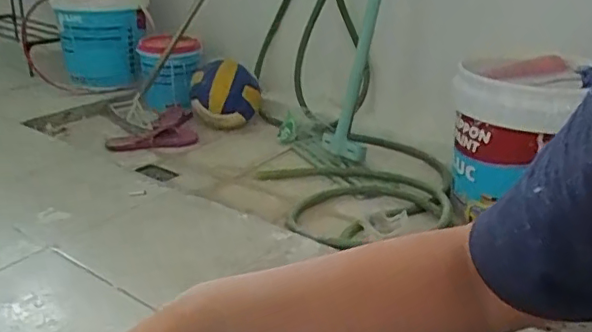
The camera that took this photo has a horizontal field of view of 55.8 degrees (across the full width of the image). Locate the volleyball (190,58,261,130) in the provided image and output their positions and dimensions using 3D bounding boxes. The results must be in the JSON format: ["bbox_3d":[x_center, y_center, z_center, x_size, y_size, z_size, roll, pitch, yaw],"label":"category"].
[{"bbox_3d":[-0.194,-0.185,1.532,0.187,0.214,0.175,-1,24,-5],"label":"volleyball"}]

